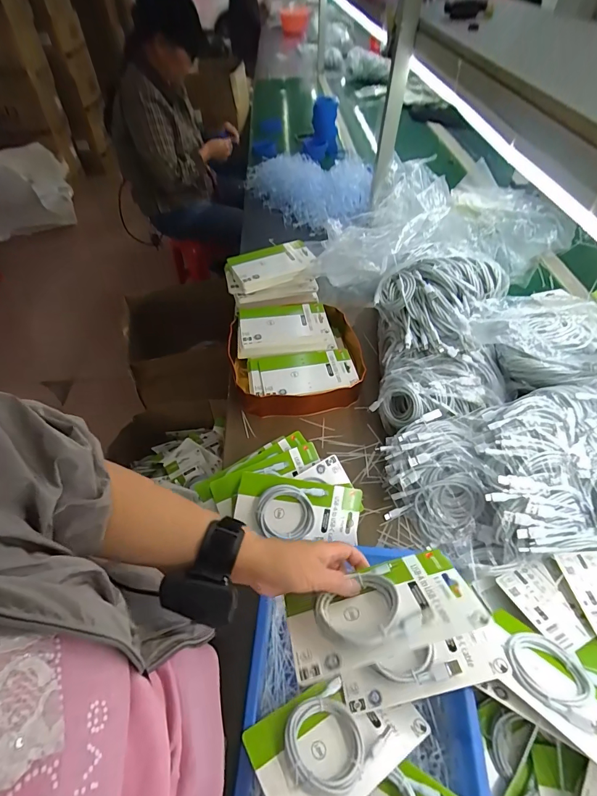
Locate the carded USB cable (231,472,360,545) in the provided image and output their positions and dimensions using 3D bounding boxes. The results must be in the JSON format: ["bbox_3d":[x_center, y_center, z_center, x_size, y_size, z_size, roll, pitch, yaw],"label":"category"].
[{"bbox_3d":[0.004,0.159,0.535,0.180,0.021,0.080,11,84,-12],"label":"carded USB cable"}]

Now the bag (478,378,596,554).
[{"bbox_3d":[0.390,0.077,0.514,0.277,0.073,0.224,-8,52,-7],"label":"bag"}]

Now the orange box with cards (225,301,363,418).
[{"bbox_3d":[-0.004,-0.091,0.779,0.269,0.077,0.269,-4,51,-3],"label":"orange box with cards"}]

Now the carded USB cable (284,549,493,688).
[{"bbox_3d":[0.078,0.200,0.363,0.178,0.018,0.091,-14,20,-9],"label":"carded USB cable"}]

